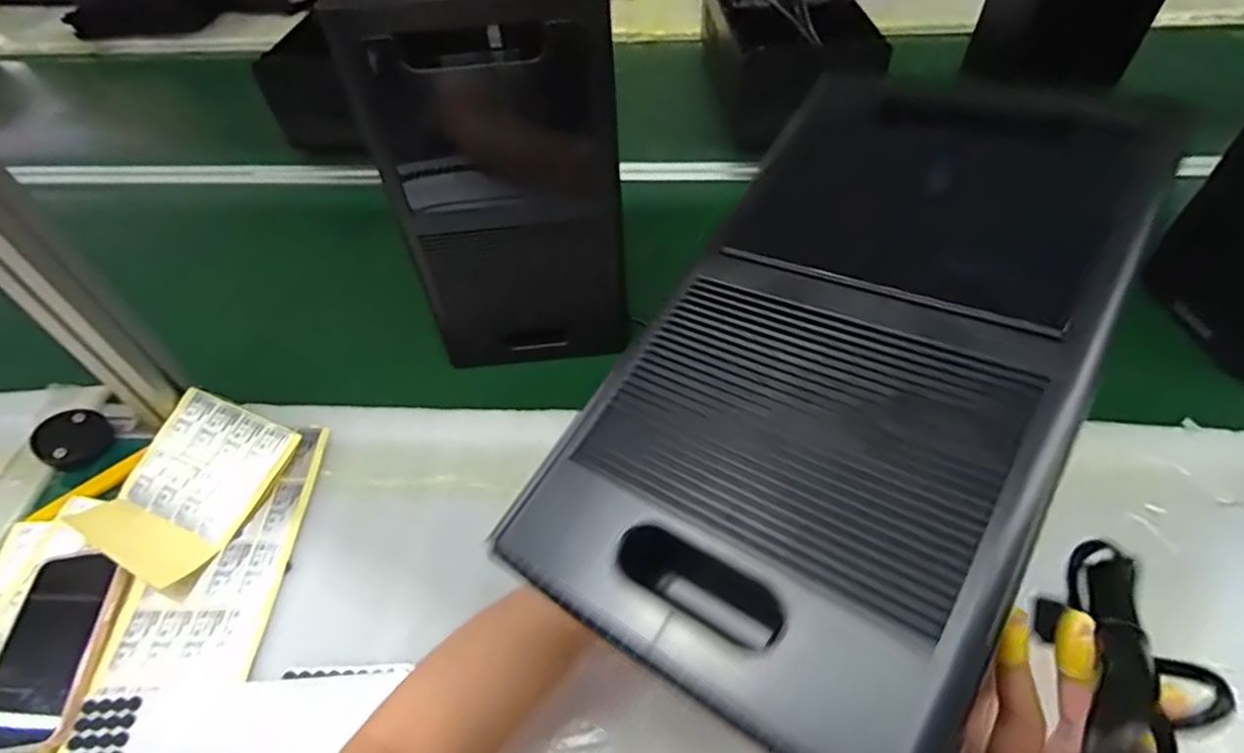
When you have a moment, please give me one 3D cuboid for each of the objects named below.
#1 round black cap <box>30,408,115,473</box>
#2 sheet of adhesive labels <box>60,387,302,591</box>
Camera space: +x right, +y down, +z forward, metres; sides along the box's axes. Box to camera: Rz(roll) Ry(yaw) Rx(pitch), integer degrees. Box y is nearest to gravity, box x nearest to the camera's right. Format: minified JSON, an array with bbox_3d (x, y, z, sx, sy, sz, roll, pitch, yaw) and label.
[{"bbox_3d":[-0.523,0.060,0.609,0.058,0.011,0.059,19,51,-26],"label":"round black cap"},{"bbox_3d":[-0.387,0.091,0.561,0.133,0.038,0.153,19,54,18],"label":"sheet of adhesive labels"}]

